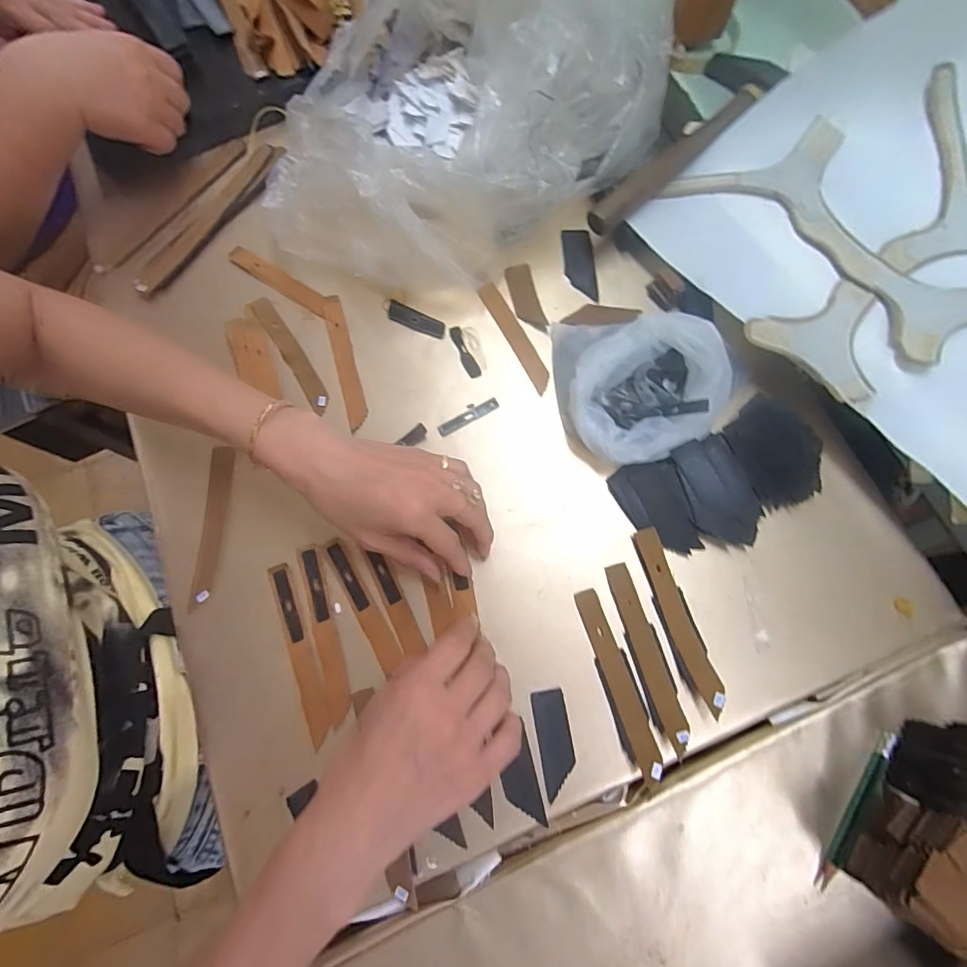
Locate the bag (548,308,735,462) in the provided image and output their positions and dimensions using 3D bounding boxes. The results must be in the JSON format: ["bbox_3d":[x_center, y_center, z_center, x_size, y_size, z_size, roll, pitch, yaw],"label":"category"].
[{"bbox_3d":[0.119,-0.083,0.359,0.116,0.054,0.129,-11,75,-1],"label":"bag"}]

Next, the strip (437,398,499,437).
[{"bbox_3d":[-0.013,-0.056,0.383,0.053,0.004,0.014,-27,75,-5],"label":"strip"}]

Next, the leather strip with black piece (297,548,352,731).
[{"bbox_3d":[-0.116,0.108,0.341,0.017,0.004,0.125,-18,75,-3],"label":"leather strip with black piece"}]

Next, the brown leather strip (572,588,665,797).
[{"bbox_3d":[0.093,0.136,0.324,0.017,0.012,0.124,-18,75,-3],"label":"brown leather strip"}]

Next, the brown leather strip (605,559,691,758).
[{"bbox_3d":[0.115,0.118,0.329,0.017,0.012,0.124,-16,75,-2],"label":"brown leather strip"}]

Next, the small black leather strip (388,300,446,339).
[{"bbox_3d":[-0.059,-0.141,0.408,0.054,0.005,0.016,25,107,3],"label":"small black leather strip"}]

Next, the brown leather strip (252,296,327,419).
[{"bbox_3d":[-0.165,-0.112,0.405,0.019,0.005,0.121,-33,81,-8],"label":"brown leather strip"}]

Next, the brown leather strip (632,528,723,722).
[{"bbox_3d":[0.138,0.093,0.332,0.018,0.015,0.126,-17,75,-3],"label":"brown leather strip"}]

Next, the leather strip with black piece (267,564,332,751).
[{"bbox_3d":[-0.133,0.121,0.339,0.017,0.004,0.127,-22,75,-4],"label":"leather strip with black piece"}]

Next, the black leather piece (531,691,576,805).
[{"bbox_3d":[0.048,0.176,0.319,0.023,0.005,0.063,-10,75,-1],"label":"black leather piece"}]

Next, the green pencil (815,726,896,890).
[{"bbox_3d":[0.236,0.206,0.297,0.011,0.007,0.105,32,78,10],"label":"green pencil"}]

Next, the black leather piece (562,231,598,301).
[{"bbox_3d":[0.086,-0.196,0.421,0.026,0.005,0.073,-4,75,1],"label":"black leather piece"}]

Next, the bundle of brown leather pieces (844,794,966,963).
[{"bbox_3d":[0.260,0.226,0.265,0.078,0.056,0.057,38,79,11],"label":"bundle of brown leather pieces"}]

